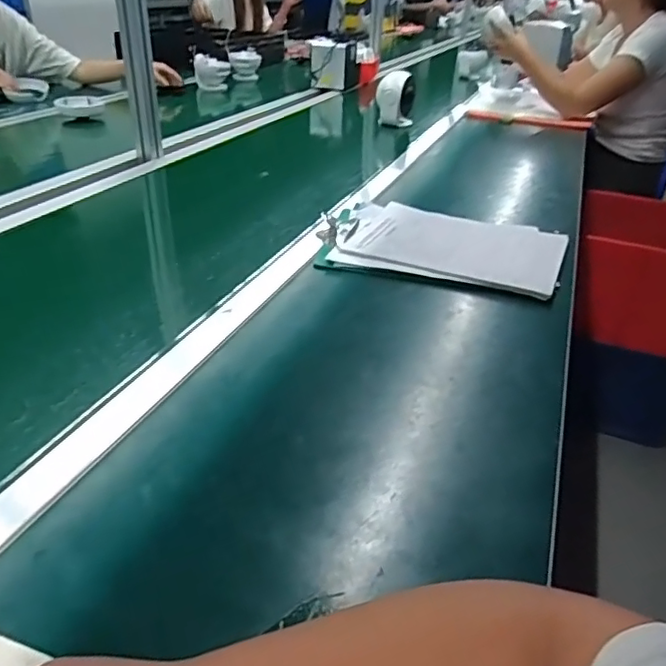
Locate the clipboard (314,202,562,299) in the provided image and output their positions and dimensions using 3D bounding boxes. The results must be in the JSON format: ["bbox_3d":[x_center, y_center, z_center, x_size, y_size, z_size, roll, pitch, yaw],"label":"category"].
[{"bbox_3d":[0.162,-0.134,0.849,0.346,0.022,0.255,10,33,10],"label":"clipboard"}]

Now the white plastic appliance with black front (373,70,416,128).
[{"bbox_3d":[0.166,-0.637,1.562,0.109,0.127,0.100,4,32,1],"label":"white plastic appliance with black front"}]

